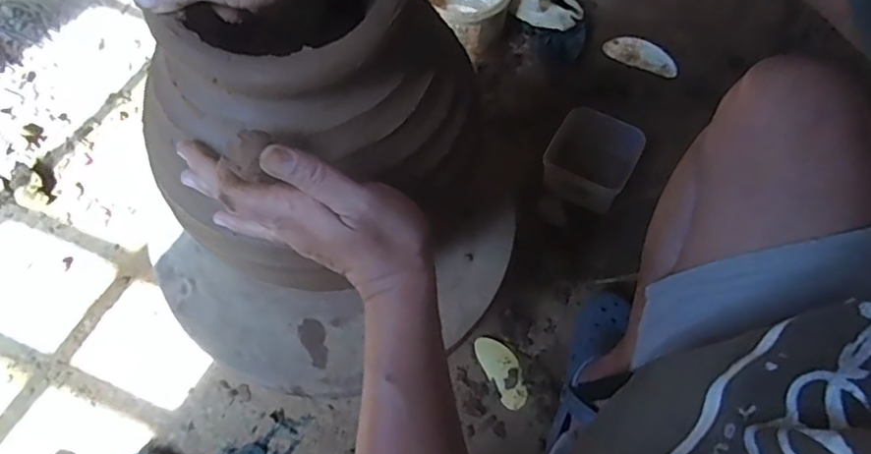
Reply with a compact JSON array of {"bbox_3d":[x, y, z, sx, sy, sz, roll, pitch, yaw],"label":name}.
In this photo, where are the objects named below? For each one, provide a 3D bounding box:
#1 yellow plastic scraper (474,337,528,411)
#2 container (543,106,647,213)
[{"bbox_3d":[0.100,0.211,0.870,0.047,0.004,0.111,-25,68,-11],"label":"yellow plastic scraper"},{"bbox_3d":[0.257,-0.111,0.981,0.134,0.111,0.135,27,68,12],"label":"container"}]

